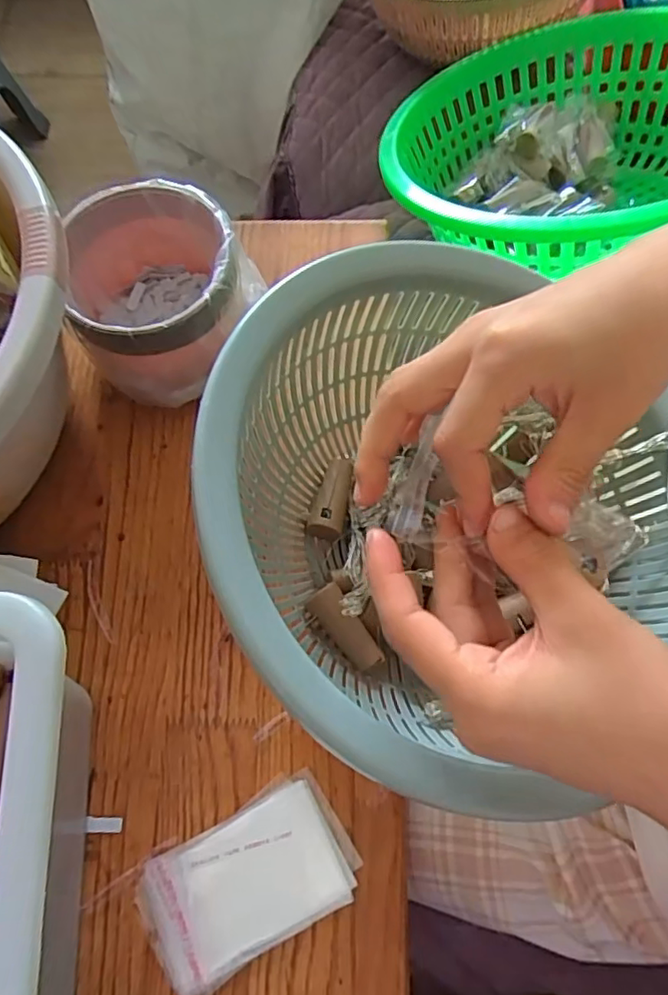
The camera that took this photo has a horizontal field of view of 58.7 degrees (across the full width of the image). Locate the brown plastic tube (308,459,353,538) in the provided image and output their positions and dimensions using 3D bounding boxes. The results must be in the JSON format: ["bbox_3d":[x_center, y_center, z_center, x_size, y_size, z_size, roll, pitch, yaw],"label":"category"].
[{"bbox_3d":[-0.001,0.000,0.368,0.022,0.019,0.049,9,69,5],"label":"brown plastic tube"}]

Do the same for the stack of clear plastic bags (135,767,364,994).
[{"bbox_3d":[-0.046,0.206,0.320,0.111,0.005,0.068,-29,71,-10],"label":"stack of clear plastic bags"}]

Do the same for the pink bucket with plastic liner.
[{"bbox_3d":[-0.111,-0.135,0.405,0.117,0.088,0.121,-21,70,-7],"label":"pink bucket with plastic liner"}]

